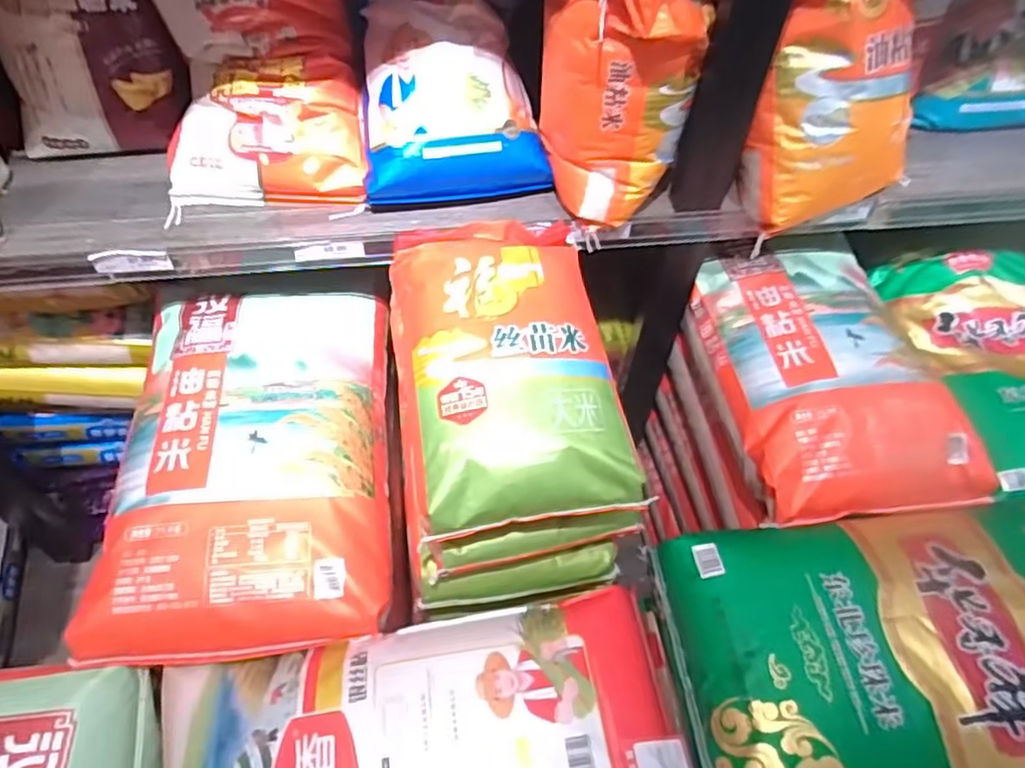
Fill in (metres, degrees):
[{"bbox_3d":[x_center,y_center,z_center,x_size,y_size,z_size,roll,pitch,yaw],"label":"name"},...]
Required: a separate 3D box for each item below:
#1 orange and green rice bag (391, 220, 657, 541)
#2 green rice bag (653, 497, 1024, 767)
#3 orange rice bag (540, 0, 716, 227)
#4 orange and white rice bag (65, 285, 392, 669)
[{"bbox_3d":[-0.006,-0.029,0.874,0.270,0.127,0.410,-8,52,-9],"label":"orange and green rice bag"},{"bbox_3d":[0.529,0.337,0.817,0.616,0.088,0.356,-4,52,-6],"label":"green rice bag"},{"bbox_3d":[0.141,-0.401,0.875,0.154,0.304,0.172,-24,56,-20],"label":"orange rice bag"},{"bbox_3d":[-0.364,0.086,0.924,0.358,0.112,0.534,-4,52,-6],"label":"orange and white rice bag"}]

